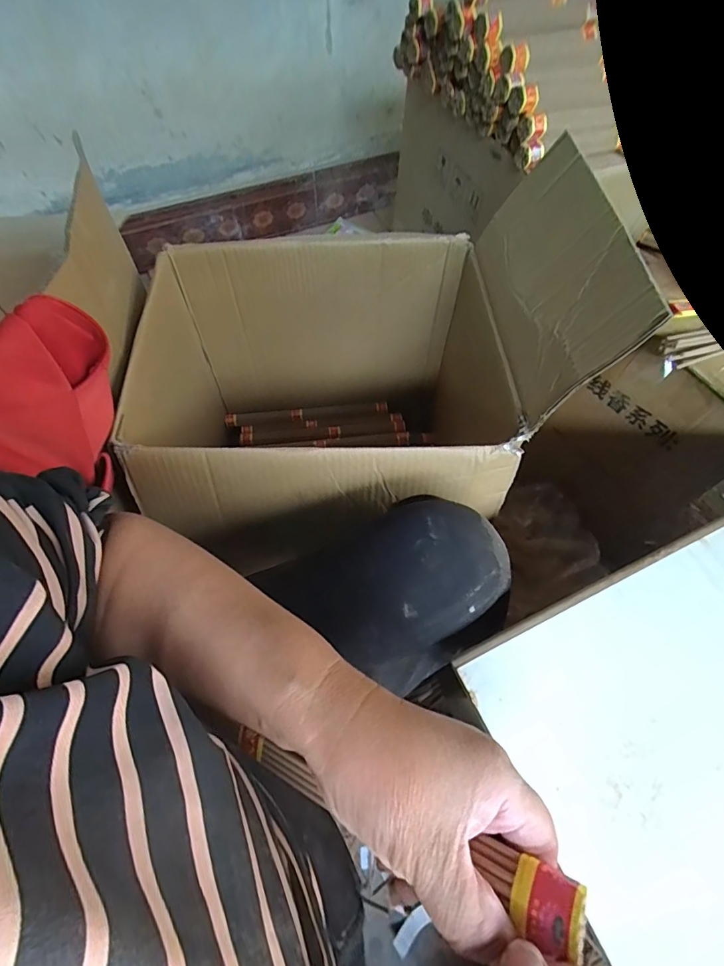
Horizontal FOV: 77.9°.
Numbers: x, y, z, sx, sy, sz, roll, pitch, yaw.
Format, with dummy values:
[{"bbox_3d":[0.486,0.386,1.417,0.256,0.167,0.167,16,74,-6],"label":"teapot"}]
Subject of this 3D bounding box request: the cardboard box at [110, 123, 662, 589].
[{"bbox_3d":[-0.035,-0.118,0.620,0.528,0.469,0.370,-2,61,-3],"label":"cardboard box"}]

